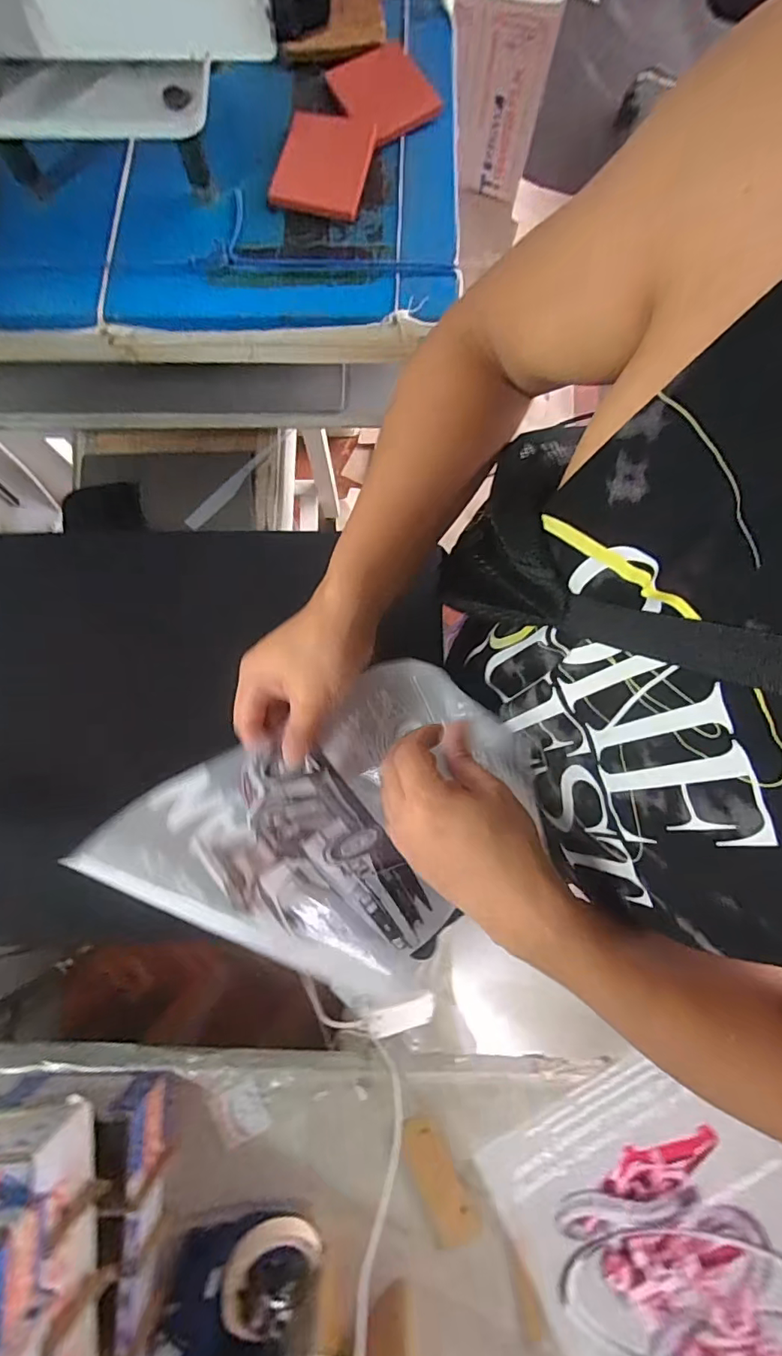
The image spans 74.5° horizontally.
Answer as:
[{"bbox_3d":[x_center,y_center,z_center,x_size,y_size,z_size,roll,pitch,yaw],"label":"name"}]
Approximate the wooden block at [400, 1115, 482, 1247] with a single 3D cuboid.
[{"bbox_3d":[0.051,0.541,0.552,0.049,0.015,0.137,-22,93,-4],"label":"wooden block"}]

